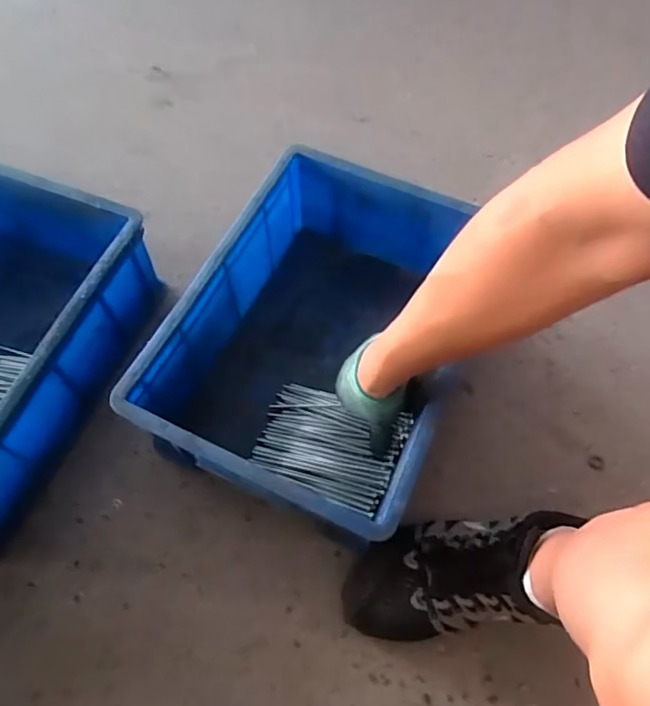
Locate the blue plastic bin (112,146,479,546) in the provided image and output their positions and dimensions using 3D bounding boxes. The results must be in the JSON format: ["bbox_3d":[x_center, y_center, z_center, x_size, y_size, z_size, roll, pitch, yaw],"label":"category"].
[{"bbox_3d":[-0.002,-0.021,0.646,0.273,0.158,0.401,23,63,11],"label":"blue plastic bin"}]

